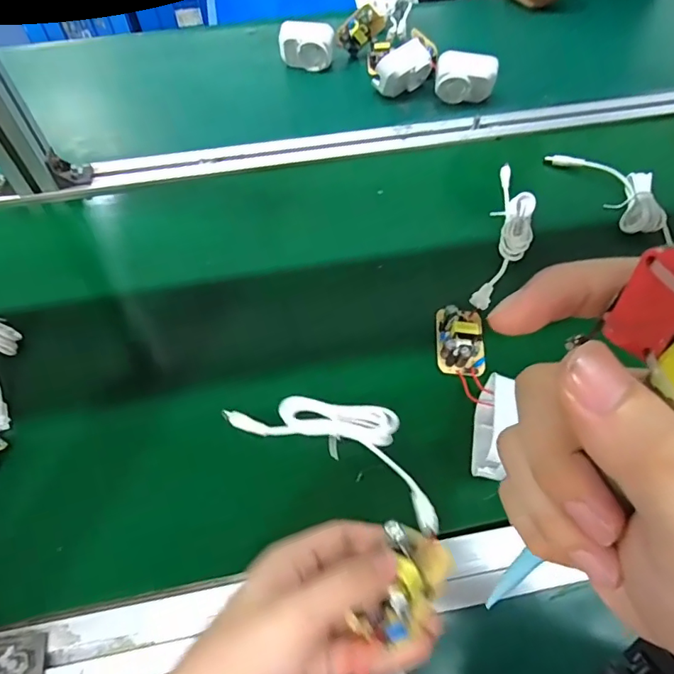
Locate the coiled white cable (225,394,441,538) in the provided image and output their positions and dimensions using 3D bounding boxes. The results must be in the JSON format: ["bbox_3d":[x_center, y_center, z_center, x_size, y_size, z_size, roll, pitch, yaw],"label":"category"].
[{"bbox_3d":[0.010,0.072,0.346,0.166,0.028,0.069,27,60,33],"label":"coiled white cable"}]

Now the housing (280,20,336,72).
[{"bbox_3d":[-0.040,-0.379,0.644,0.071,0.045,0.035,16,58,11],"label":"housing"}]

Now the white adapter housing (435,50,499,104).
[{"bbox_3d":[0.152,-0.307,0.589,0.068,0.054,0.032,11,57,8],"label":"white adapter housing"}]

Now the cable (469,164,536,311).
[{"bbox_3d":[0.163,-0.099,0.468,0.039,0.019,0.199,16,58,11],"label":"cable"}]

